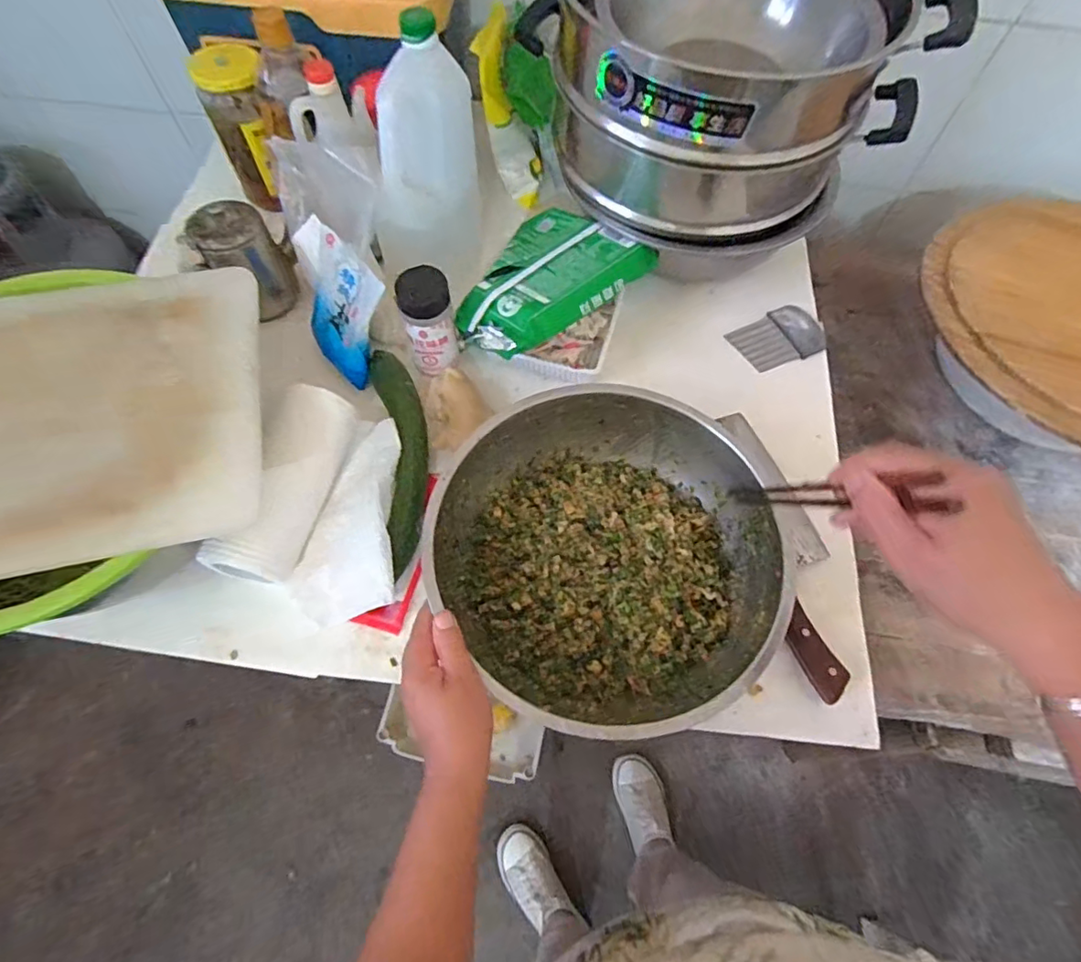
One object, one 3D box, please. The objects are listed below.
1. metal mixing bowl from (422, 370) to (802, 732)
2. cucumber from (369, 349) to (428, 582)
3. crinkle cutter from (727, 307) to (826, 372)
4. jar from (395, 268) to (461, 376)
[{"bbox_3d":[0.061,0.061,0.519,0.296,0.088,0.282,0,65,-1],"label":"metal mixing bowl"},{"bbox_3d":[-0.147,-0.036,0.599,0.051,0.032,0.263,-11,66,-6],"label":"cucumber"},{"bbox_3d":[0.305,-0.182,0.714,0.104,0.017,0.079,-27,68,-13],"label":"crinkle cutter"},{"bbox_3d":[-0.124,-0.175,0.631,0.054,0.118,0.053,0,65,-1],"label":"jar"}]

